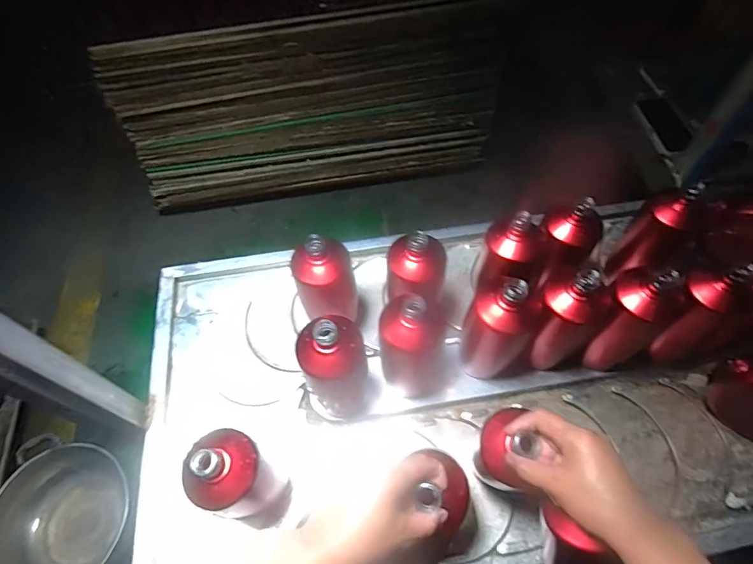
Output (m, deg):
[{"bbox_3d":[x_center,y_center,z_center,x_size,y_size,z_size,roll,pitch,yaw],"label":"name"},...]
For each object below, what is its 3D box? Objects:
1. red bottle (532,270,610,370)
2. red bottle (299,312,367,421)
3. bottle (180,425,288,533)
[{"bbox_3d":[0.249,0.056,0.600,0.064,0.220,0.062,-1,59,2],"label":"red bottle"},{"bbox_3d":[-0.052,0.114,0.576,0.083,0.214,0.072,-15,60,-6],"label":"red bottle"},{"bbox_3d":[-0.156,0.224,0.512,0.063,0.193,0.073,15,61,11],"label":"bottle"}]

